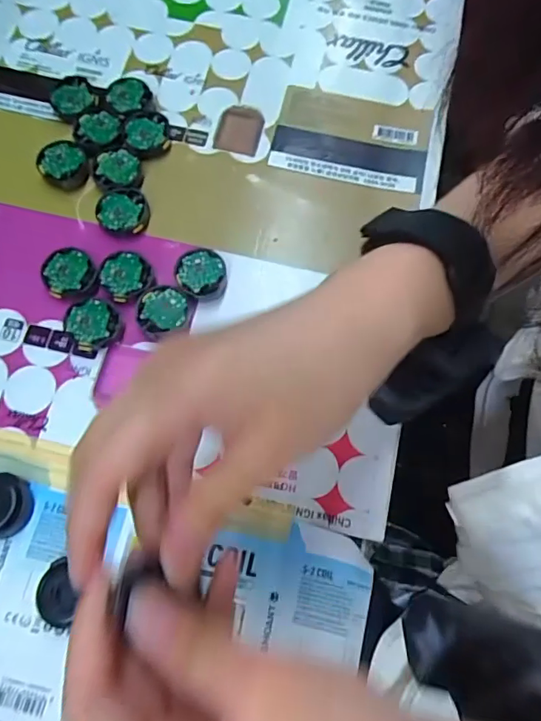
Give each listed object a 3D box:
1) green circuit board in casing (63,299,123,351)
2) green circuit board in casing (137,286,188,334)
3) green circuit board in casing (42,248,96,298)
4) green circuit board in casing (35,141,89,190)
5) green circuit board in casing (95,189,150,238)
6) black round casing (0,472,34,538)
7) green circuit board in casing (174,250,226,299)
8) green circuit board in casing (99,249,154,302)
[{"bbox_3d":[-0.099,-0.020,0.275,0.029,0.010,0.028,-26,75,-9],"label":"green circuit board in casing"},{"bbox_3d":[-0.061,-0.028,0.278,0.027,0.010,0.027,2,73,0],"label":"green circuit board in casing"},{"bbox_3d":[-0.116,-0.049,0.284,0.028,0.010,0.031,-33,76,-11],"label":"green circuit board in casing"},{"bbox_3d":[-0.129,-0.122,0.306,0.028,0.010,0.030,-38,77,-12],"label":"green circuit board in casing"},{"bbox_3d":[-0.090,-0.090,0.297,0.030,0.011,0.029,42,77,11],"label":"green circuit board in casing"},{"bbox_3d":[-0.136,0.072,0.244,0.029,0.012,0.028,0,73,-1],"label":"black round casing"},{"bbox_3d":[-0.041,-0.049,0.287,0.029,0.014,0.031,2,73,0],"label":"green circuit board in casing"},{"bbox_3d":[-0.084,-0.049,0.284,0.028,0.010,0.029,-26,75,-9],"label":"green circuit board in casing"}]

